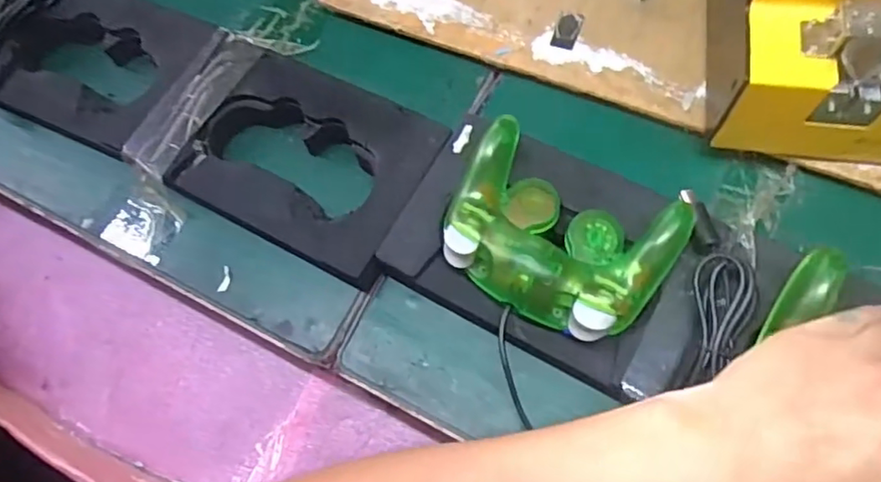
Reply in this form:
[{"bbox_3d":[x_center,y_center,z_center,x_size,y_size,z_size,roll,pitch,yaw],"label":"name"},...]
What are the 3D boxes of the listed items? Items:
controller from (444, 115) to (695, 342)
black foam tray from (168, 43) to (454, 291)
[{"bbox_3d":[0.070,-0.004,0.371,0.135,0.046,0.102,32,69,17],"label":"controller"},{"bbox_3d":[-0.097,-0.058,0.442,0.182,0.046,0.125,27,68,15],"label":"black foam tray"}]

